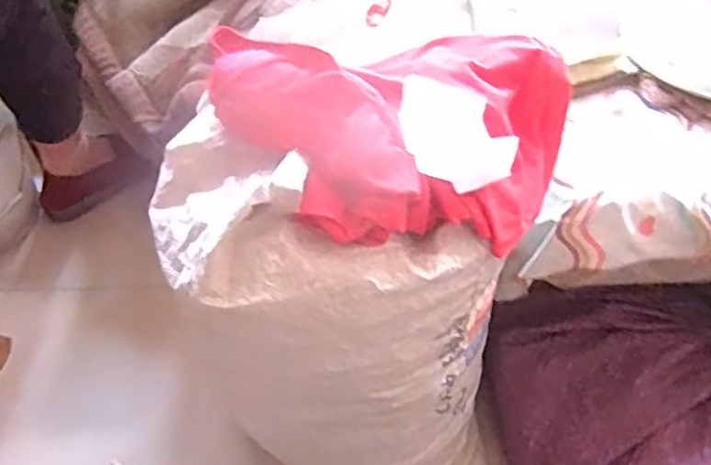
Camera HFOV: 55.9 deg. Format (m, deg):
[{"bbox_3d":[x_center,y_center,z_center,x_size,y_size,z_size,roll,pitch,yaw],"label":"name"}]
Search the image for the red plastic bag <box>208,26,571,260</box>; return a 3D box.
[{"bbox_3d":[0.042,-0.087,0.591,0.305,0.125,0.208,-11,55,-11],"label":"red plastic bag"}]

